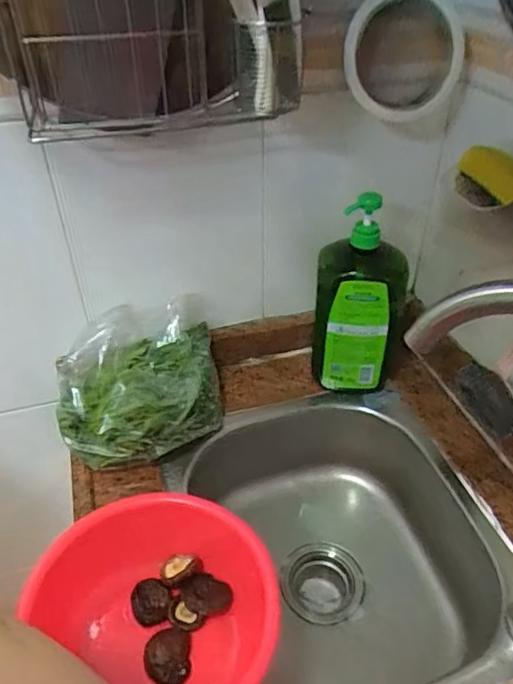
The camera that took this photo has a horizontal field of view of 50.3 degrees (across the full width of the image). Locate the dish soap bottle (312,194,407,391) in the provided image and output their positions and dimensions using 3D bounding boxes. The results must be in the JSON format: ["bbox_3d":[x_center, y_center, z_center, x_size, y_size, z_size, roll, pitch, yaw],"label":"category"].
[{"bbox_3d":[0.146,-0.061,0.748,0.124,0.285,0.112,10,40,12],"label":"dish soap bottle"}]

